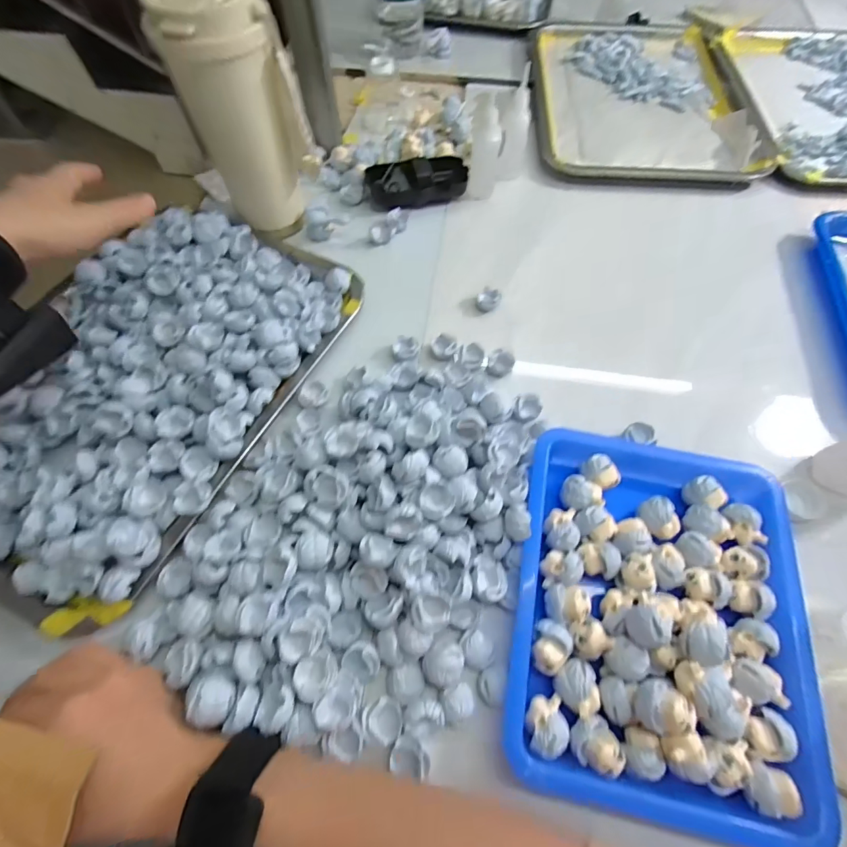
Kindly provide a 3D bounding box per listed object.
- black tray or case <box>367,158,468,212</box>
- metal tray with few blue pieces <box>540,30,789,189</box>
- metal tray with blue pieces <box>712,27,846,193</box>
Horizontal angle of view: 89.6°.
[{"bbox_3d":[-0.006,-0.266,0.469,0.110,0.037,0.053,-9,62,-3],"label":"black tray or case"},{"bbox_3d":[0.280,-0.432,0.561,0.261,0.027,0.341,0,63,1],"label":"metal tray with few blue pieces"},{"bbox_3d":[0.540,-0.424,0.556,0.249,0.021,0.379,0,63,1],"label":"metal tray with blue pieces"}]

